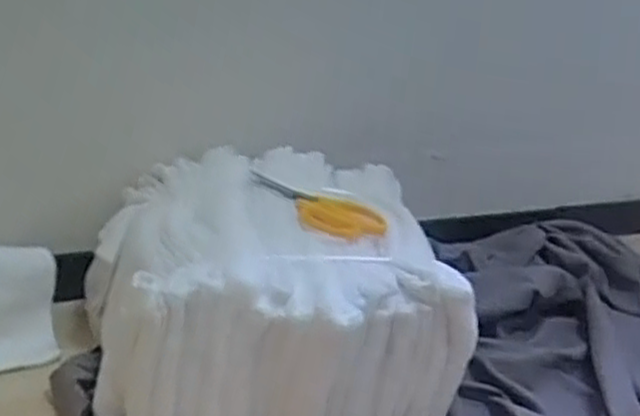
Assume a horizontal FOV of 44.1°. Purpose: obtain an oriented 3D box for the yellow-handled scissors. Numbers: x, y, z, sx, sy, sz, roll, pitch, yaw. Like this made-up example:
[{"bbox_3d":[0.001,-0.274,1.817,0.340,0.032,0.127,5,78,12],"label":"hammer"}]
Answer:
[{"bbox_3d":[-0.015,-0.007,0.805,0.075,0.012,0.170,-17,32,-42],"label":"yellow-handled scissors"}]

